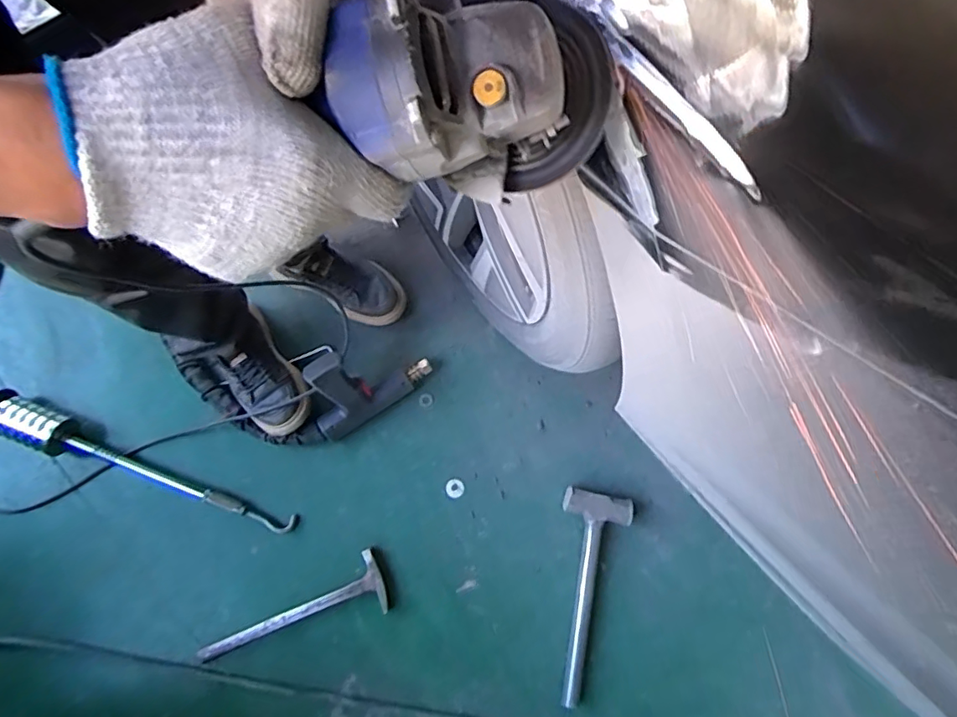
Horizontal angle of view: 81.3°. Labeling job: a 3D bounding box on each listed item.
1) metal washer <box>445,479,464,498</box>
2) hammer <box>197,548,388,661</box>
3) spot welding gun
[{"bbox_3d":[-0.040,0.219,0.937,0.031,0.004,0.030,0,74,-1],"label":"metal washer"},{"bbox_3d":[-0.284,0.404,0.859,0.290,0.022,0.090,-25,76,-6],"label":"hammer"},{"bbox_3d":[-0.182,0.034,0.893,0.206,0.137,0.097,-34,77,-10],"label":"spot welding gun"}]

